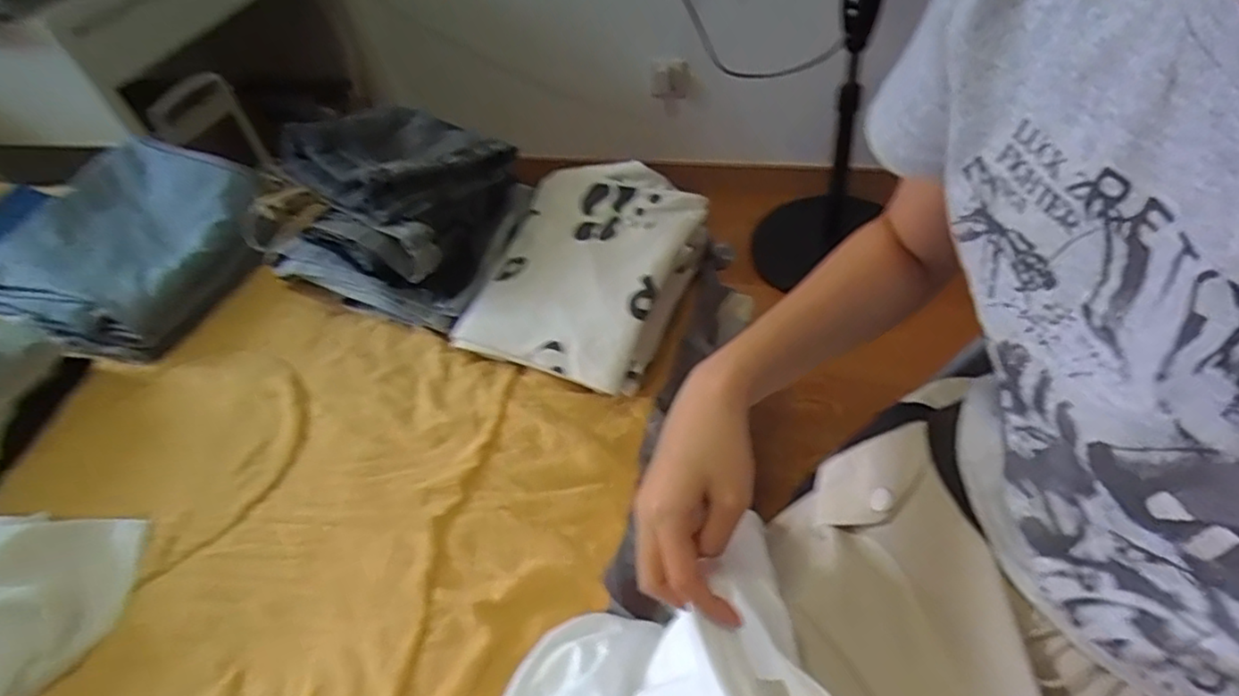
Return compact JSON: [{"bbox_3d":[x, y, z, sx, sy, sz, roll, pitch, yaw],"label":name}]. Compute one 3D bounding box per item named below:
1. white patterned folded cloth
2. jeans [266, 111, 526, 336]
[{"bbox_3d":[-0.034,-0.091,0.704,0.208,0.049,0.263,19,69,20],"label":"white patterned folded cloth"},{"bbox_3d":[-0.270,-0.159,0.760,0.263,0.189,0.206,14,52,22],"label":"jeans"}]

